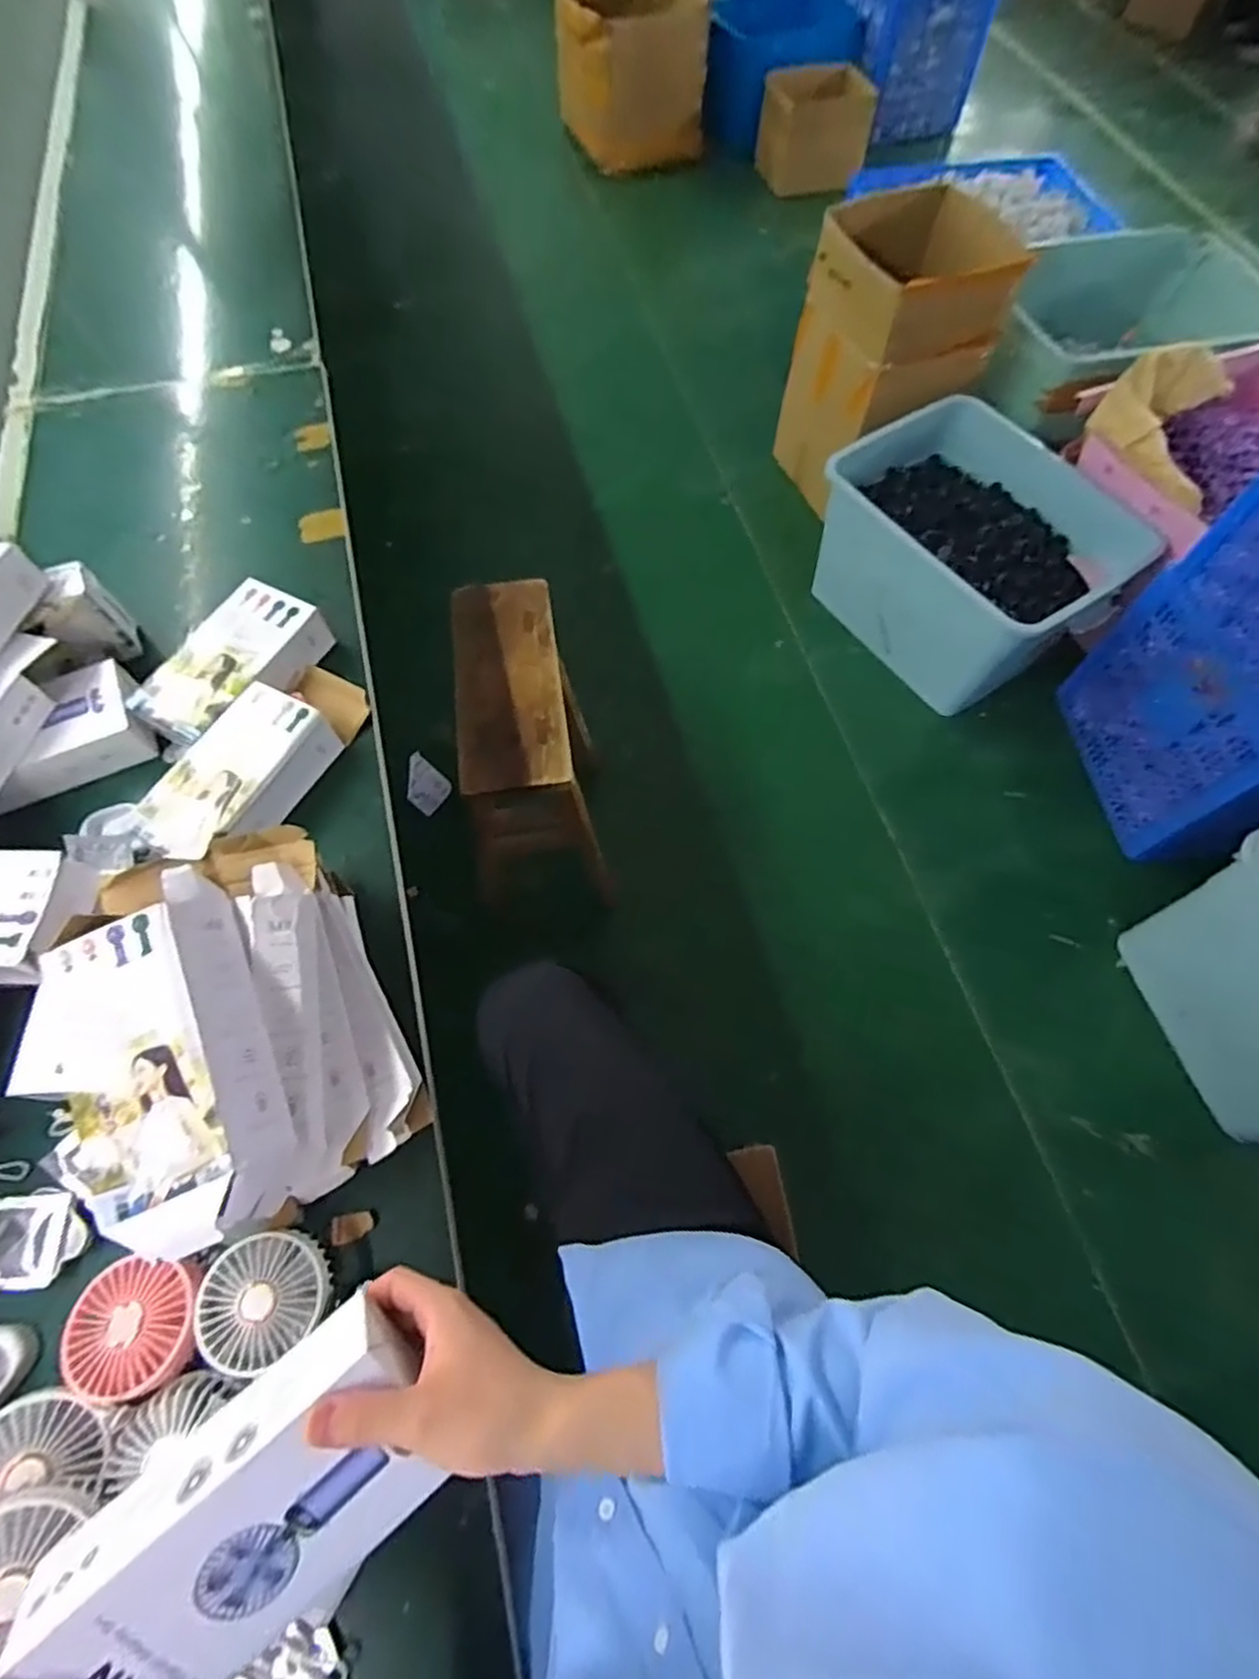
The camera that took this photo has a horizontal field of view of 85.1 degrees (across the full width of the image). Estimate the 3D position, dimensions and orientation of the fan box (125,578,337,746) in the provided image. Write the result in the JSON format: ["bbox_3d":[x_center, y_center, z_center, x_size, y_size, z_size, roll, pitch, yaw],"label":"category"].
[{"bbox_3d":[-0.438,-0.193,0.759,0.102,0.052,0.205,29,68,12],"label":"fan box"}]

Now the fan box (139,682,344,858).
[{"bbox_3d":[-0.398,-0.062,0.702,0.098,0.056,0.194,26,68,11],"label":"fan box"}]

